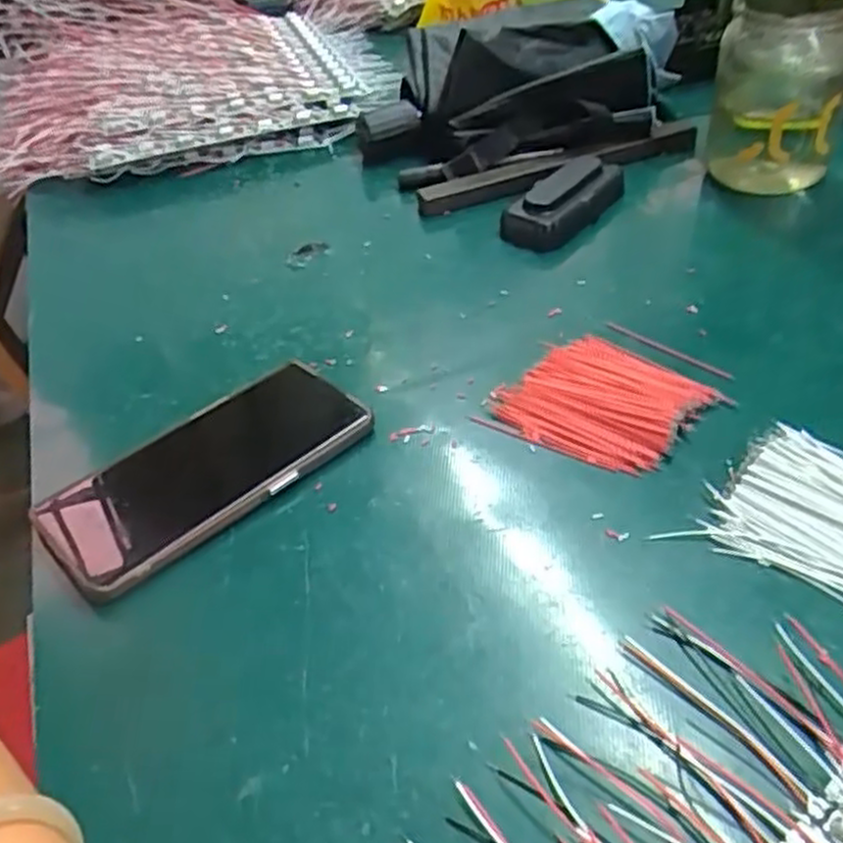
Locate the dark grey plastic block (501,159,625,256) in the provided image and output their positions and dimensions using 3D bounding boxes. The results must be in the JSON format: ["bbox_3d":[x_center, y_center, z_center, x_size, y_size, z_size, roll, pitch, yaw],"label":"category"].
[{"bbox_3d":[0.107,-0.163,0.572,0.047,0.030,0.115,28,52,32],"label":"dark grey plastic block"}]

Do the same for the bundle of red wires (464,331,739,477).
[{"bbox_3d":[0.093,-0.011,0.415,0.095,0.010,0.087,29,53,32],"label":"bundle of red wires"}]

